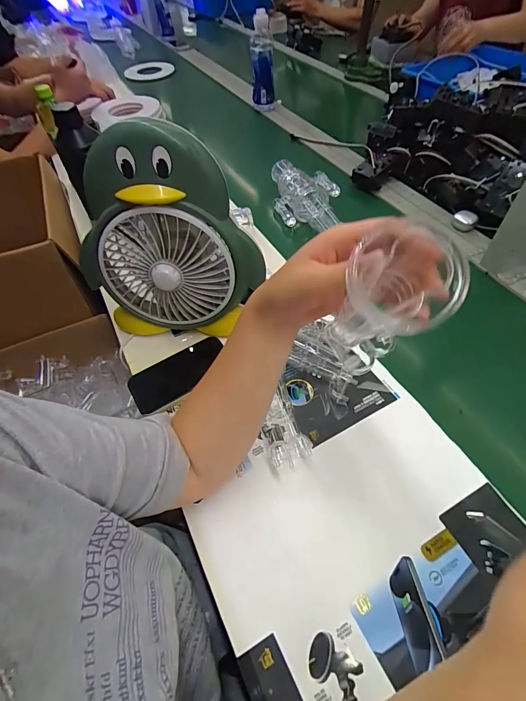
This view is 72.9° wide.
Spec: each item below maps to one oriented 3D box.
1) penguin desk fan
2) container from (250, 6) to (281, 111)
[{"bbox_3d":[-0.126,-0.145,0.496,0.254,0.283,0.100,1,53,4],"label":"penguin desk fan"},{"bbox_3d":[0.005,-0.852,1.067,0.082,0.224,0.058,16,56,14],"label":"container"}]

